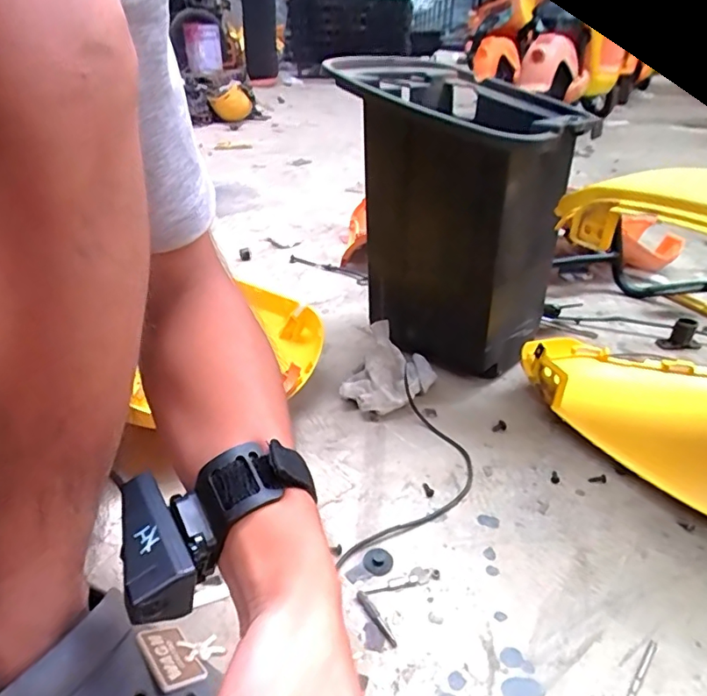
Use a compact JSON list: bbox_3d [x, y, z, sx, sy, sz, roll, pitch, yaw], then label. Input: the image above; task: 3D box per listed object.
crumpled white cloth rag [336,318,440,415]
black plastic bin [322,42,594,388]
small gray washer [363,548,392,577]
[{"bbox_3d":[0.042,0.029,0.646,0.095,0.068,0.116,26,40,35],"label":"crumpled white cloth rag"},{"bbox_3d":[0.124,-0.151,0.669,0.210,0.348,0.249,-23,38,-34],"label":"black plastic bin"},{"bbox_3d":[0.021,0.184,0.447,0.024,0.004,0.025,0,31,0],"label":"small gray washer"}]

